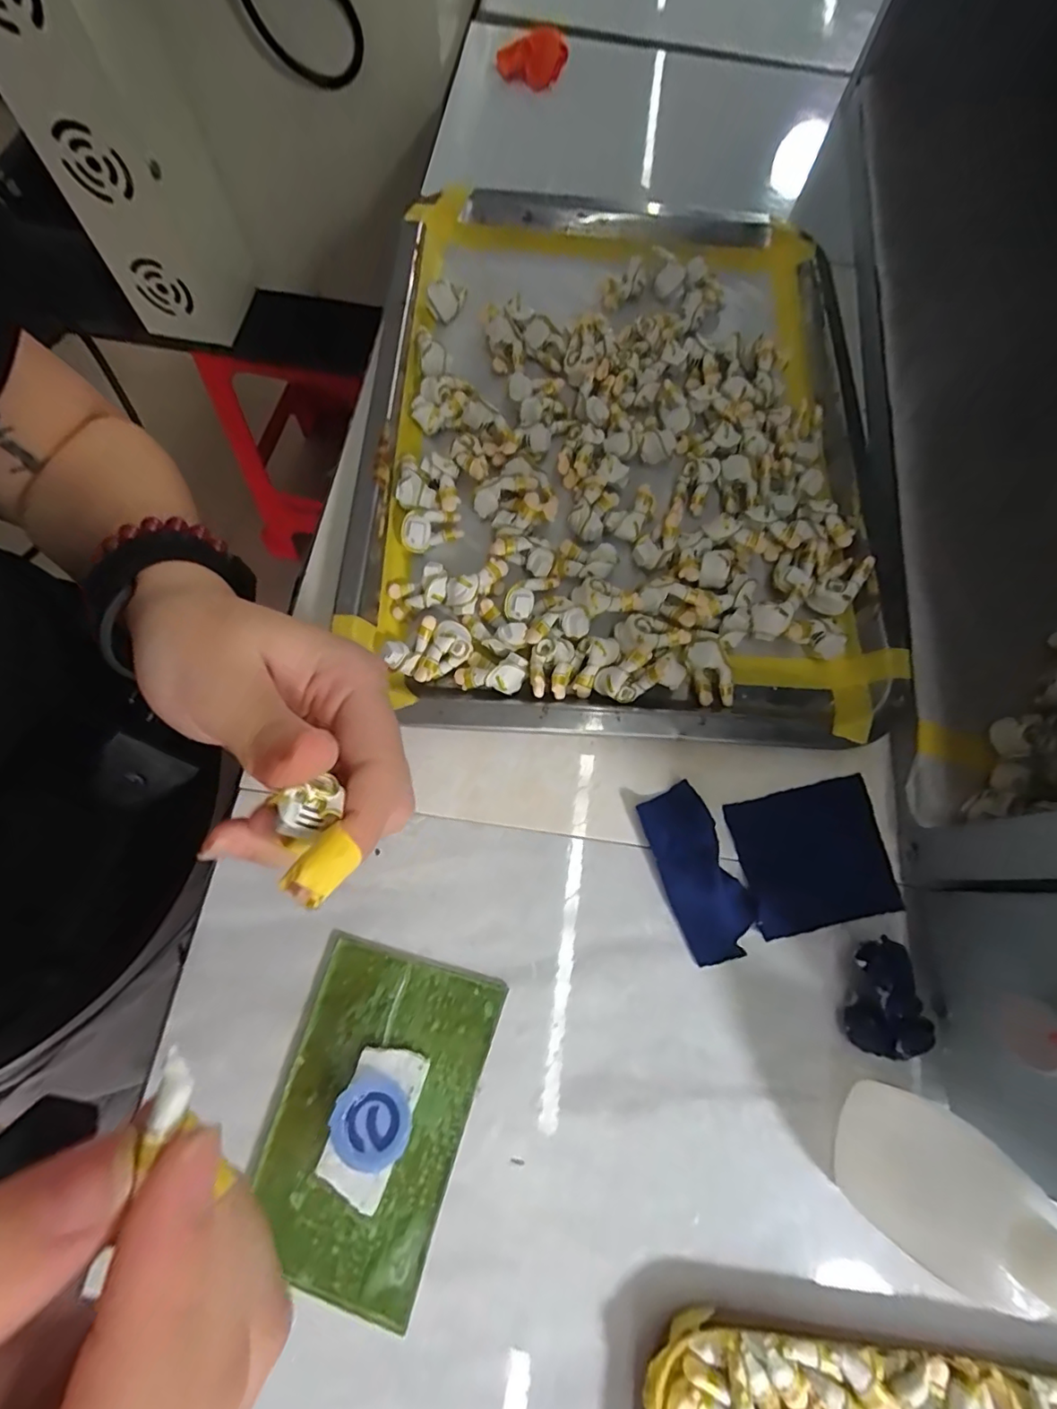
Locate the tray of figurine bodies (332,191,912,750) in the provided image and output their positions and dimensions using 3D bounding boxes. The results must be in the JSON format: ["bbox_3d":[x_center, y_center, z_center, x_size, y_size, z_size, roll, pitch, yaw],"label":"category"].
[{"bbox_3d":[0.049,-0.143,0.291,0.263,0.028,0.340,4,71,-2],"label":"tray of figurine bodies"}]

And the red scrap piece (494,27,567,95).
[{"bbox_3d":[0.000,-0.476,0.404,0.063,0.028,0.016,31,73,27],"label":"red scrap piece"}]

